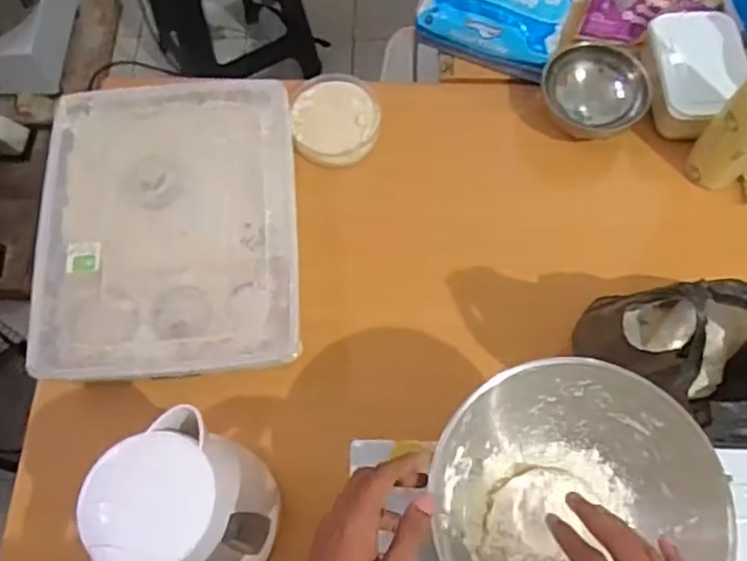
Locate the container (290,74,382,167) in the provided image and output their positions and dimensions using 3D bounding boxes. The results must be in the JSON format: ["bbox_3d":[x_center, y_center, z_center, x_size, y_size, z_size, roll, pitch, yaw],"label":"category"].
[{"bbox_3d":[-0.047,-0.204,0.849,0.108,0.035,0.130,-8,68,-3],"label":"container"}]

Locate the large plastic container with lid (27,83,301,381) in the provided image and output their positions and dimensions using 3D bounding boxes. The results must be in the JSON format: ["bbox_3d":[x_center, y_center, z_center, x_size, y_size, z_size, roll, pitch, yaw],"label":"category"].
[{"bbox_3d":[-0.224,-0.061,0.773,0.275,0.071,0.350,-4,68,-1],"label":"large plastic container with lid"}]

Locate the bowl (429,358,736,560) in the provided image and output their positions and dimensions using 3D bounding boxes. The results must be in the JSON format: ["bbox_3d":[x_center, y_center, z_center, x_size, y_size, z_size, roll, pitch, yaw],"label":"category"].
[{"bbox_3d":[0.150,0.168,0.536,0.212,0.078,0.195,0,68,1],"label":"bowl"}]

